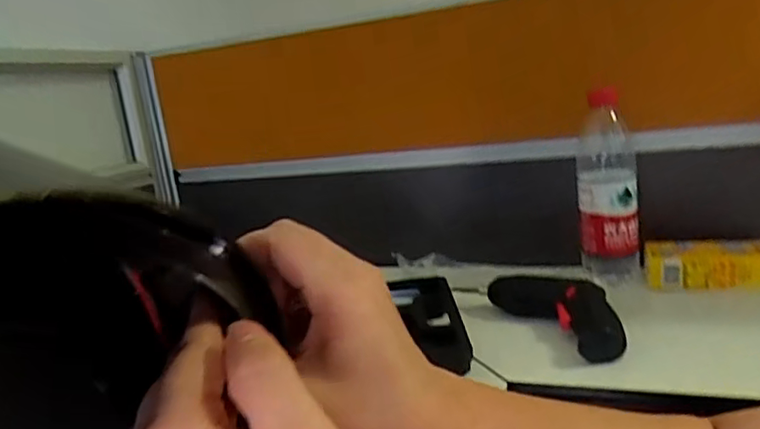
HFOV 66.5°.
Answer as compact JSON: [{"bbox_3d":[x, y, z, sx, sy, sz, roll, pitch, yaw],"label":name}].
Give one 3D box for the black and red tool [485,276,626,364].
[{"bbox_3d":[0.191,0.096,0.583,0.087,0.041,0.169,-12,12,-21],"label":"black and red tool"}]

